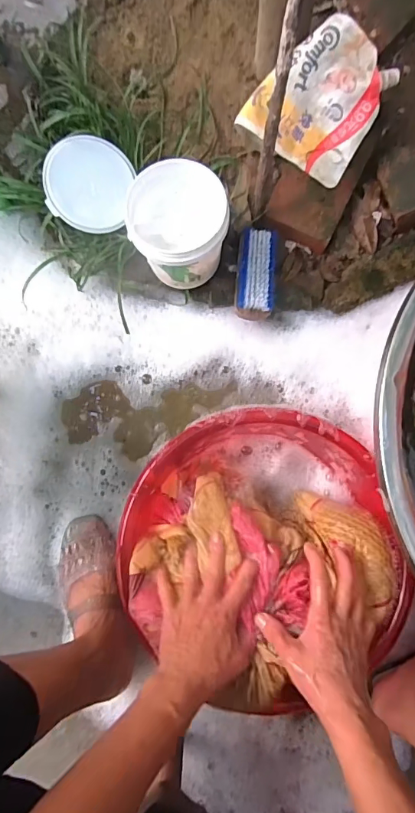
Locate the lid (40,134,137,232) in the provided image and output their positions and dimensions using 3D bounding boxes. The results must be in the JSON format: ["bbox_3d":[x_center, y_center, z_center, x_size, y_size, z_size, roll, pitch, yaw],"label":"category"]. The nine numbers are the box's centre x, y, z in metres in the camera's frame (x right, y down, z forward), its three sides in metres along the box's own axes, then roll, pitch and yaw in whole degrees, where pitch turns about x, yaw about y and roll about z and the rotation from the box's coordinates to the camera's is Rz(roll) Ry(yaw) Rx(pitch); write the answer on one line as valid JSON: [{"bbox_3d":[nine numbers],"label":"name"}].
[{"bbox_3d":[-0.164,-0.307,0.589,0.111,0.009,0.119,13,95,-24],"label":"lid"}]

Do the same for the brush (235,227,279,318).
[{"bbox_3d":[0.072,-0.193,0.629,0.057,0.037,0.129,5,85,1],"label":"brush"}]

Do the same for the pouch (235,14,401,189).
[{"bbox_3d":[0.154,-0.413,0.577,0.157,0.023,0.168,29,104,-19],"label":"pouch"}]

